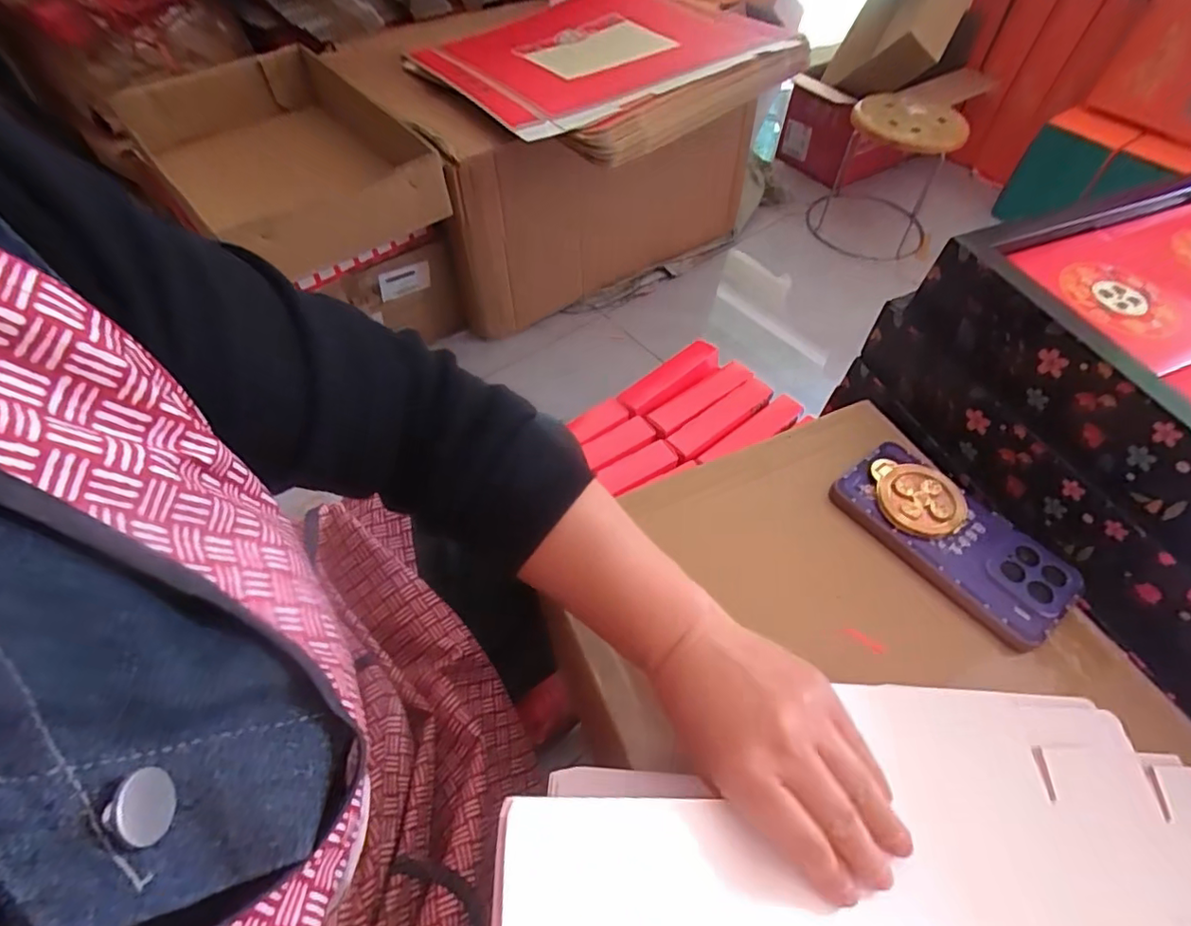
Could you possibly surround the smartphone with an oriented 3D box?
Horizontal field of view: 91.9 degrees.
[{"bbox_3d":[0.242,0.049,0.391,0.078,0.015,0.151,-30,60,-21],"label":"smartphone"}]

